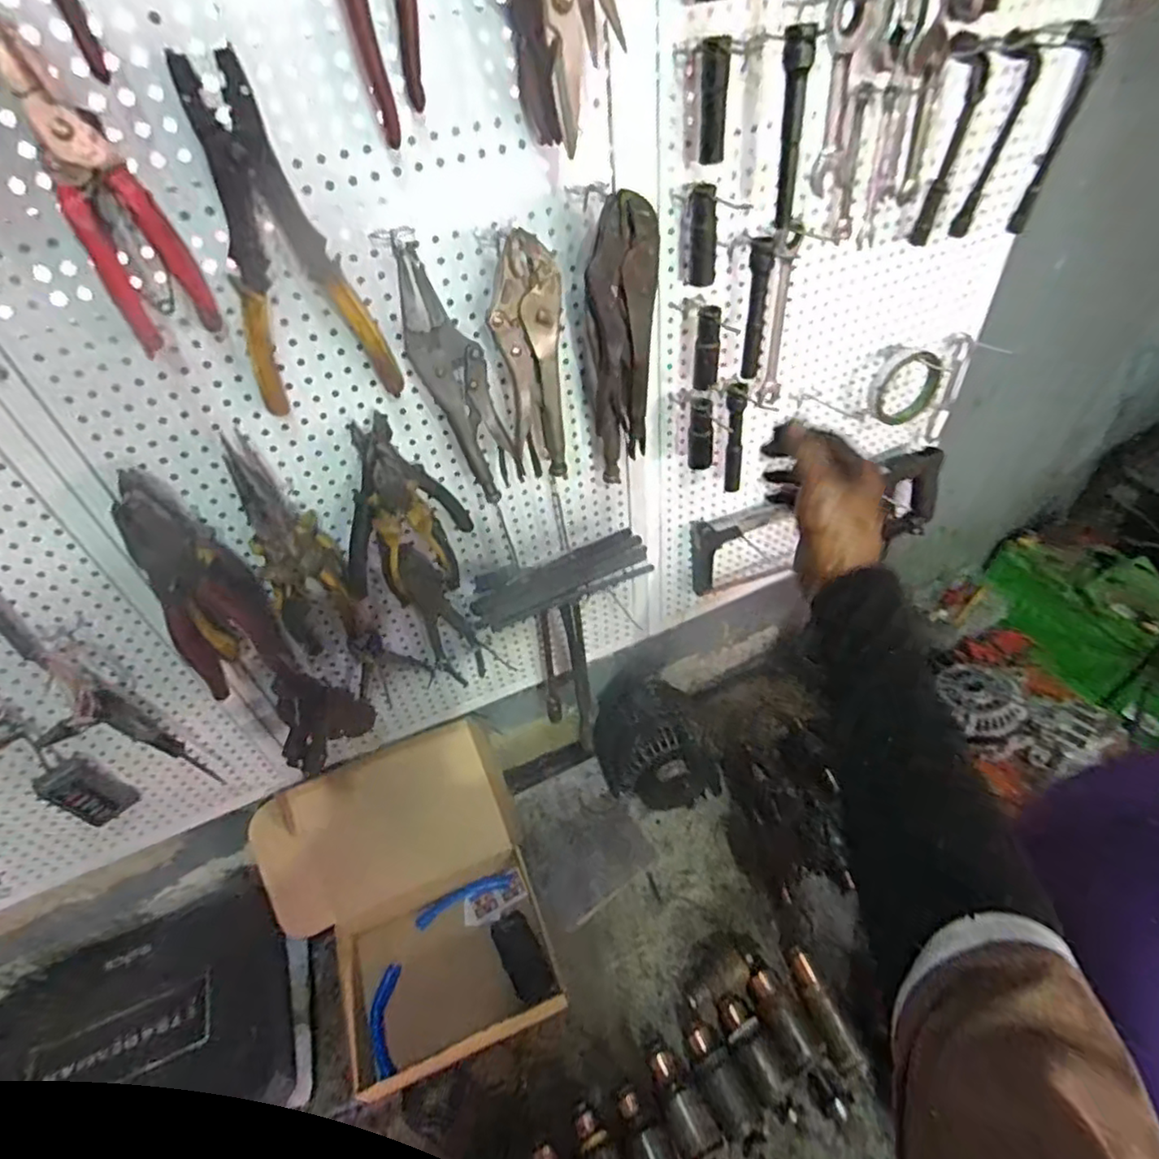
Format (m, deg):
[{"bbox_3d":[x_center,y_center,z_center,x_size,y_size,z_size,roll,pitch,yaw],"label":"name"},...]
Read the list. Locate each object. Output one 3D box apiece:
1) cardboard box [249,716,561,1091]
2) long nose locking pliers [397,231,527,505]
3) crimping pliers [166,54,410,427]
[{"bbox_3d":[-0.232,0.436,0.863,0.322,0.198,0.348,-19,47,-12],"label":"cardboard box"},{"bbox_3d":[-0.092,-0.151,0.504,0.067,0.199,0.027,-13,47,-6],"label":"long nose locking pliers"},{"bbox_3d":[-0.208,-0.227,0.448,0.101,0.214,0.032,-15,47,-8],"label":"crimping pliers"}]

